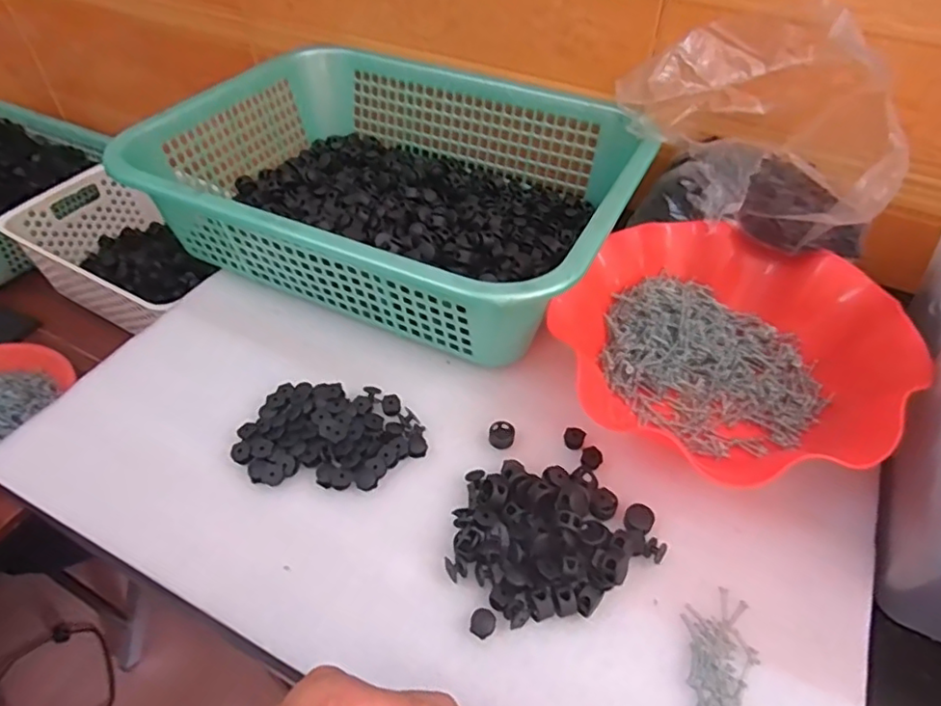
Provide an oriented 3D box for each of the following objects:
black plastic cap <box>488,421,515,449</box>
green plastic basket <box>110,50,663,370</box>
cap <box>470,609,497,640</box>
[{"bbox_3d":[0.021,0.054,0.408,0.017,0.004,0.018,0,48,0],"label":"black plastic cap"},{"bbox_3d":[-0.059,-0.149,0.530,0.388,0.108,0.297,19,51,18],"label":"green plastic basket"},{"bbox_3d":[0.007,0.146,0.329,0.014,0.006,0.014,-1,54,1],"label":"cap"}]

